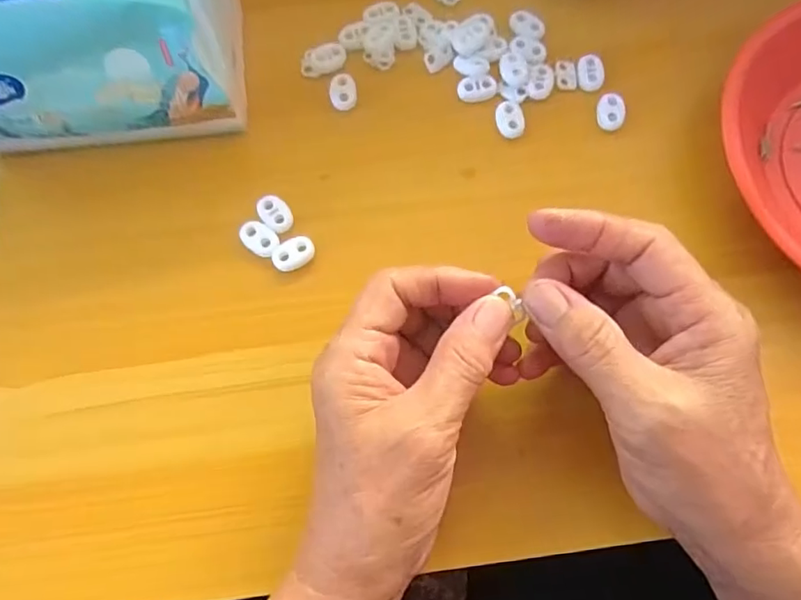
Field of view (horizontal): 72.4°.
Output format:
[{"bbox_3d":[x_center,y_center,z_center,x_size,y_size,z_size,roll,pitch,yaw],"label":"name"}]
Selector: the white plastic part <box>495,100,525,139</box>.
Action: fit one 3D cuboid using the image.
[{"bbox_3d":[0.062,-0.103,0.311,0.015,0.005,0.021,-5,75,-2],"label":"white plastic part"}]

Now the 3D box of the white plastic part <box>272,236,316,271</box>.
[{"bbox_3d":[-0.057,-0.025,0.289,0.023,0.006,0.017,-34,77,-9],"label":"white plastic part"}]

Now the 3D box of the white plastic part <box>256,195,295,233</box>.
[{"bbox_3d":[-0.067,-0.047,0.292,0.015,0.004,0.023,-41,79,-11],"label":"white plastic part"}]

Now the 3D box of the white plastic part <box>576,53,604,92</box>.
[{"bbox_3d":[0.110,-0.132,0.317,0.014,0.006,0.021,5,75,1],"label":"white plastic part"}]

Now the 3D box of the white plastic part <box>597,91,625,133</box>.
[{"bbox_3d":[0.120,-0.107,0.312,0.014,0.008,0.022,7,75,1],"label":"white plastic part"}]

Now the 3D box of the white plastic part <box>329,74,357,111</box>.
[{"bbox_3d":[-0.033,-0.119,0.315,0.015,0.006,0.021,0,74,0],"label":"white plastic part"}]

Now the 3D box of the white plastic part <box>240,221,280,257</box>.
[{"bbox_3d":[-0.075,-0.033,0.289,0.022,0.004,0.015,36,77,9],"label":"white plastic part"}]

